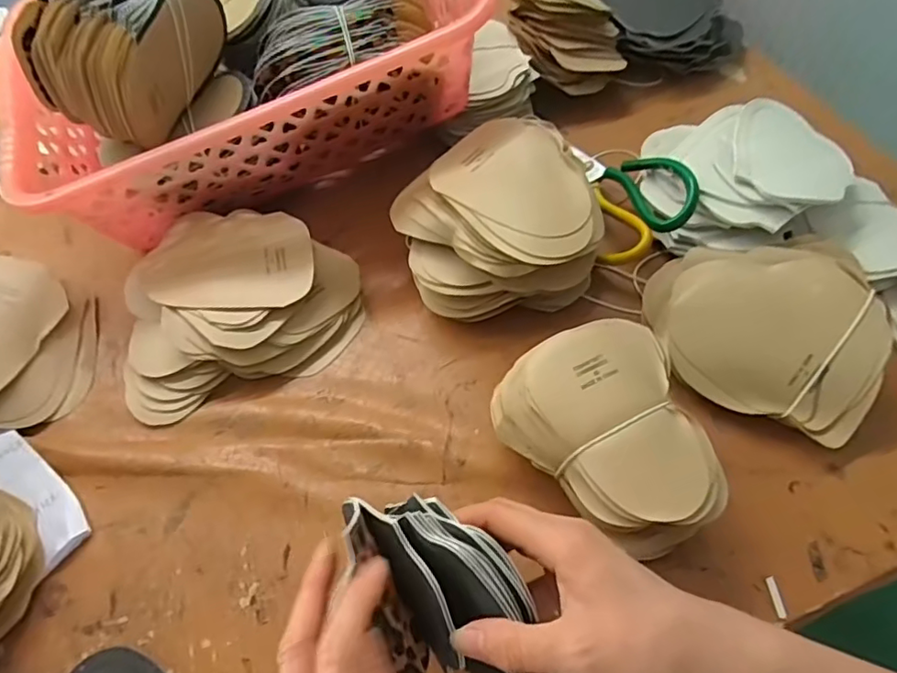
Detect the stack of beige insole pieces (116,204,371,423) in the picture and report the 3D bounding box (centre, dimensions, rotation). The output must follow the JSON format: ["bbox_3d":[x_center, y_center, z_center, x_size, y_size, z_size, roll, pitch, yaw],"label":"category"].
[{"bbox_3d":[-0.181,-0.036,0.493,0.196,0.048,0.161,-21,59,-11],"label":"stack of beige insole pieces"}]

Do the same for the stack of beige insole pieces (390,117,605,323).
[{"bbox_3d":[0.042,-0.086,0.480,0.150,0.106,0.148,-22,59,-11],"label":"stack of beige insole pieces"}]

